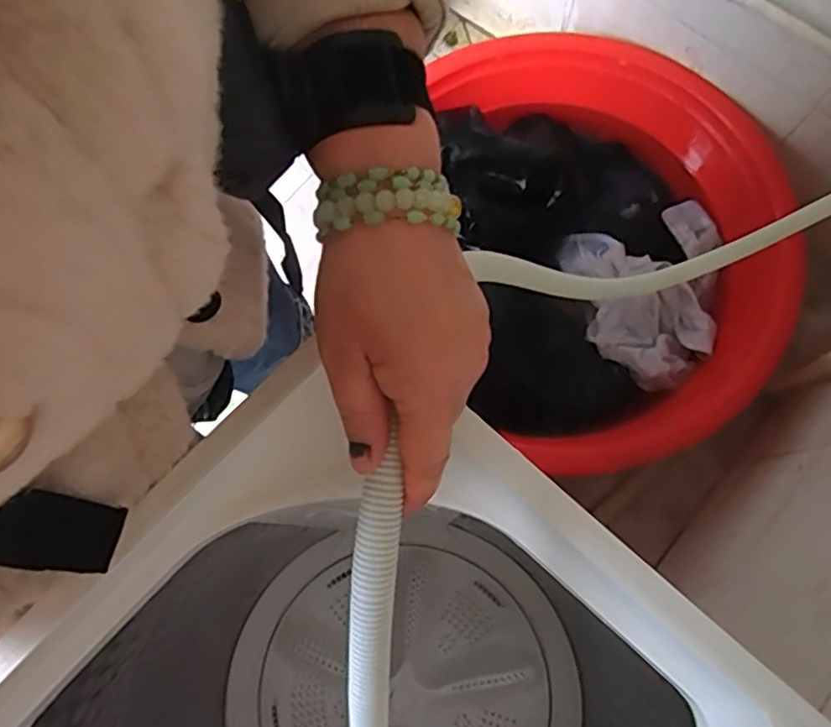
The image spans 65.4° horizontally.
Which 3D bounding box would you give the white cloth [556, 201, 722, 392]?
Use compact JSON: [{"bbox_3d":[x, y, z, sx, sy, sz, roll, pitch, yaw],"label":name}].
[{"bbox_3d":[0.423,-0.120,1.120,0.278,0.048,0.310,-14,77,-2],"label":"white cloth"}]

